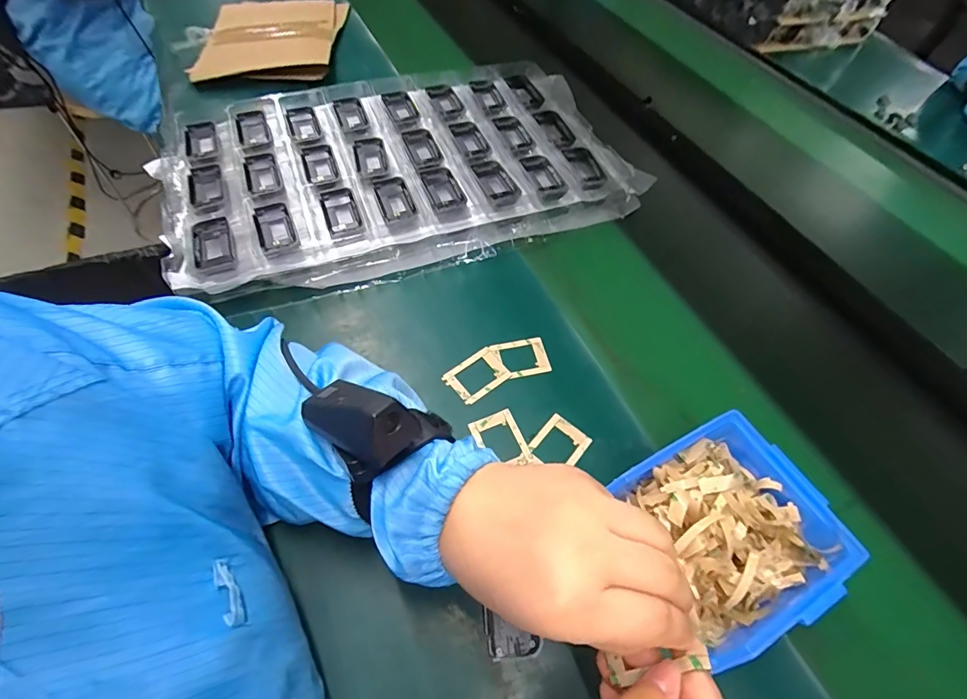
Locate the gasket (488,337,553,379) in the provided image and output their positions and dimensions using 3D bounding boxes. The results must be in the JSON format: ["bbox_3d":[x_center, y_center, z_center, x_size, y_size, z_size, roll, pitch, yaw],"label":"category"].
[{"bbox_3d":[0.036,0.009,0.436,0.053,0.004,0.040,-10,58,-10],"label":"gasket"}]

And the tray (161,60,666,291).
[{"bbox_3d":[-0.096,-0.226,0.562,0.545,0.056,0.299,-15,59,-14],"label":"tray"}]

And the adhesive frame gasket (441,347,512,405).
[{"bbox_3d":[-0.006,0.025,0.425,0.054,0.004,0.040,-33,66,-18],"label":"adhesive frame gasket"}]

